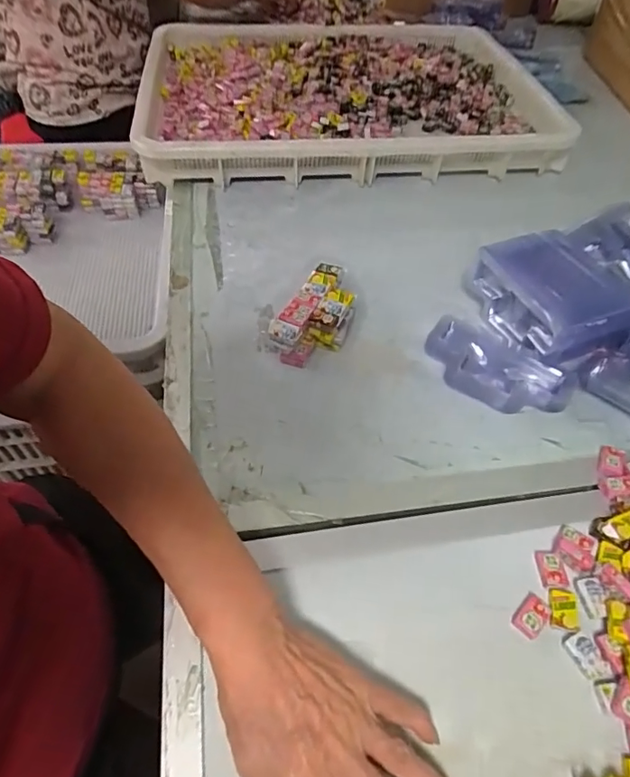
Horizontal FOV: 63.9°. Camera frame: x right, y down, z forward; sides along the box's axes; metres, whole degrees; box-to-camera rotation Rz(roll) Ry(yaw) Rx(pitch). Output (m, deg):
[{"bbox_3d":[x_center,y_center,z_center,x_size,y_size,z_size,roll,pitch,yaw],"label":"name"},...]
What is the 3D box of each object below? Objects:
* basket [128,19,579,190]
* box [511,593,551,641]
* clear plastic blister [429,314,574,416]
[{"bbox_3d":[0.038,-0.491,0.831,0.615,0.065,0.493,-7,52,-7],"label":"basket"},{"bbox_3d":[0.151,0.158,0.350,0.019,0.004,0.028,37,60,24],"label":"box"},{"bbox_3d":[0.173,-0.019,0.485,0.138,0.029,0.077,32,58,22],"label":"clear plastic blister"}]

